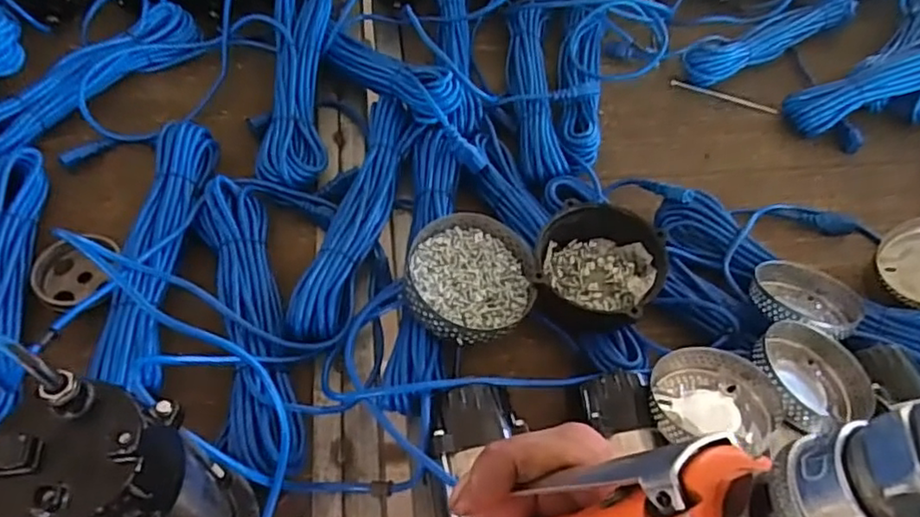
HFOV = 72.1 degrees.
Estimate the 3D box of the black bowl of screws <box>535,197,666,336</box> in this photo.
[{"bbox_3d":[0.138,0.013,0.651,0.122,0.077,0.114,2,57,-3],"label":"black bowl of screws"}]

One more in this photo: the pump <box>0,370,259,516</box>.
[{"bbox_3d":[-0.204,0.190,0.408,0.098,0.230,0.149,-5,57,-8],"label":"pump"}]

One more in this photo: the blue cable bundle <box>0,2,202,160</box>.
[{"bbox_3d":[-0.488,-0.233,0.823,0.074,0.036,0.338,33,61,17],"label":"blue cable bundle"}]

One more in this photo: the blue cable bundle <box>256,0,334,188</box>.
[{"bbox_3d":[-0.208,-0.236,0.824,0.078,0.087,0.335,0,57,-4],"label":"blue cable bundle"}]

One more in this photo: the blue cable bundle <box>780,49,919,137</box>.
[{"bbox_3d":[0.628,-0.248,0.898,0.334,0.095,0.089,-9,58,-10],"label":"blue cable bundle"}]

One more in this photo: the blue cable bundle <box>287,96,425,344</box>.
[{"bbox_3d":[-0.111,-0.056,0.716,0.058,0.028,0.334,12,57,3],"label":"blue cable bundle"}]

